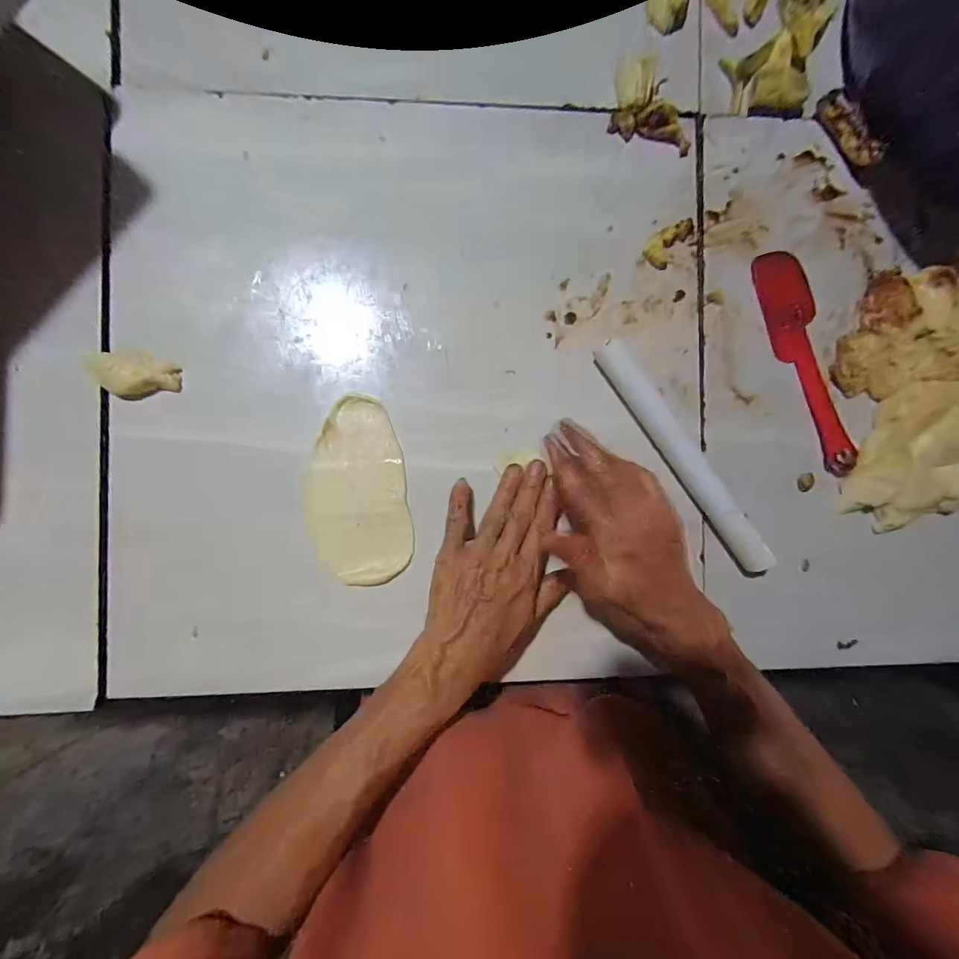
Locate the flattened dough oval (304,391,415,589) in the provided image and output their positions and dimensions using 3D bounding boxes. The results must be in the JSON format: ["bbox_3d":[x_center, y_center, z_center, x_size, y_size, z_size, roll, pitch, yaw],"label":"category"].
[{"bbox_3d":[-0.104,0.010,0.354,0.083,0.012,0.150,-8,90,-4],"label":"flattened dough oval"}]

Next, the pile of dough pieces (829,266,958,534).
[{"bbox_3d":[0.445,-0.075,0.378,0.234,0.032,0.216,-2,90,-4],"label":"pile of dough pieces"}]

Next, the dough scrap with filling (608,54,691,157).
[{"bbox_3d":[0.153,-0.328,0.368,0.076,0.017,0.060,12,89,-3],"label":"dough scrap with filling"}]

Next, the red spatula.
[{"bbox_3d":[0.292,-0.105,0.381,0.046,0.007,0.206,-14,90,-4],"label":"red spatula"}]

